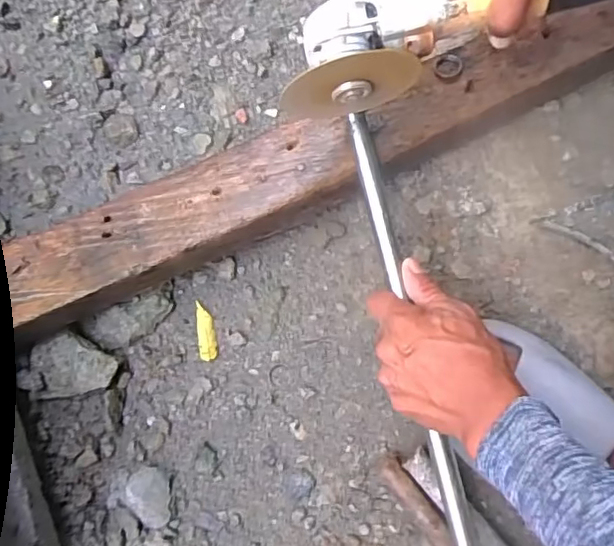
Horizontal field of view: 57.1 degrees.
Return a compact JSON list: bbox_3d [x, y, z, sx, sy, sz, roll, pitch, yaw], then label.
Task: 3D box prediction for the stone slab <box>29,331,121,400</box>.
[{"bbox_3d":[-0.219,0.085,0.529,0.075,0.013,0.056,-12,76,-1],"label":"stone slab"}]

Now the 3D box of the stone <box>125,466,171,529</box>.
[{"bbox_3d":[-0.140,0.199,0.500,0.035,0.022,0.052,-8,76,-1],"label":"stone"}]

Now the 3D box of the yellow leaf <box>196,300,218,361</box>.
[{"bbox_3d":[-0.096,0.055,0.539,0.017,0.004,0.056,-8,76,0],"label":"yellow leaf"}]

